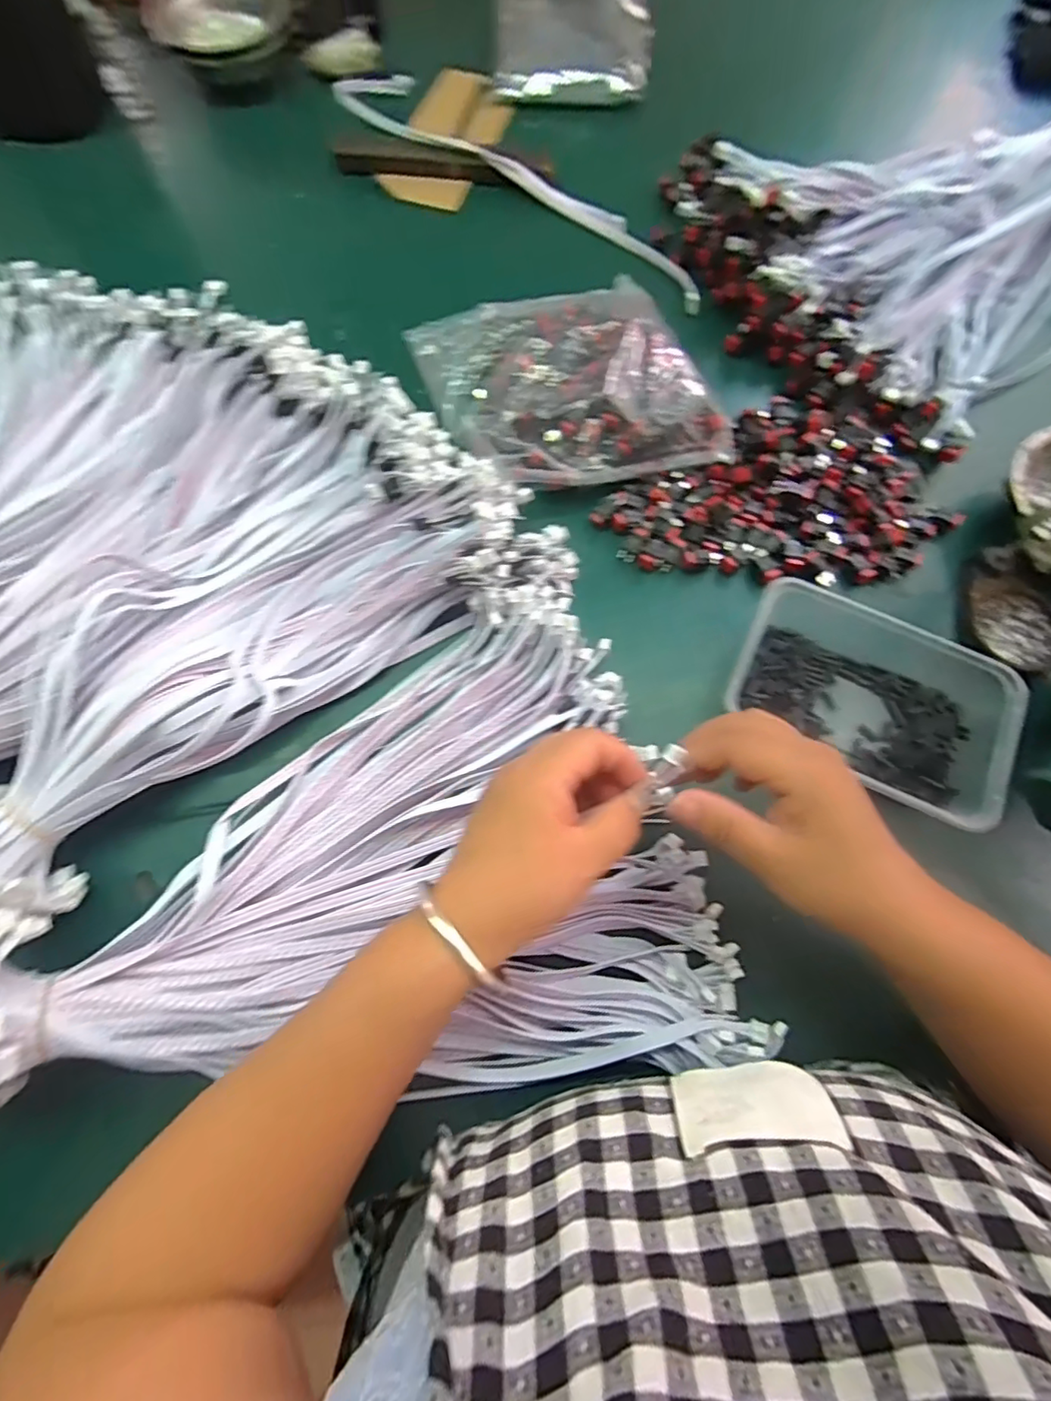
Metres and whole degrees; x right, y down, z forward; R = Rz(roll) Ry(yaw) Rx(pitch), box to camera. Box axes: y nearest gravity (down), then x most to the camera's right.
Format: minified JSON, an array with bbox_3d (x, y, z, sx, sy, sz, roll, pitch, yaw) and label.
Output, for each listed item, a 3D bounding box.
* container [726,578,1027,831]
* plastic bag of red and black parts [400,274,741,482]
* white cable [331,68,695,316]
[{"bbox_3d":[0.215,-0.002,0.364,0.161,0.038,0.114,27,73,8],"label":"container"},{"bbox_3d":[0.030,-0.243,0.435,0.190,0.049,0.180,-19,73,-7],"label":"plastic bag of red and black parts"},{"bbox_3d":[-0.004,-0.484,0.533,0.419,0.023,0.056,36,75,10],"label":"white cable"}]

